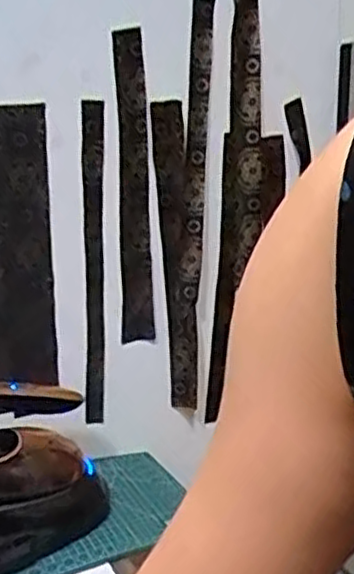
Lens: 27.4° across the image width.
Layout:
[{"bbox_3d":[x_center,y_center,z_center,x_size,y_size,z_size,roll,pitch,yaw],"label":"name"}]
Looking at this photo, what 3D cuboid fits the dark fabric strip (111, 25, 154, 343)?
[{"bbox_3d":[-0.058,-0.127,0.983,0.048,0.415,0.010,-9,18,-26],"label":"dark fabric strip"}]

